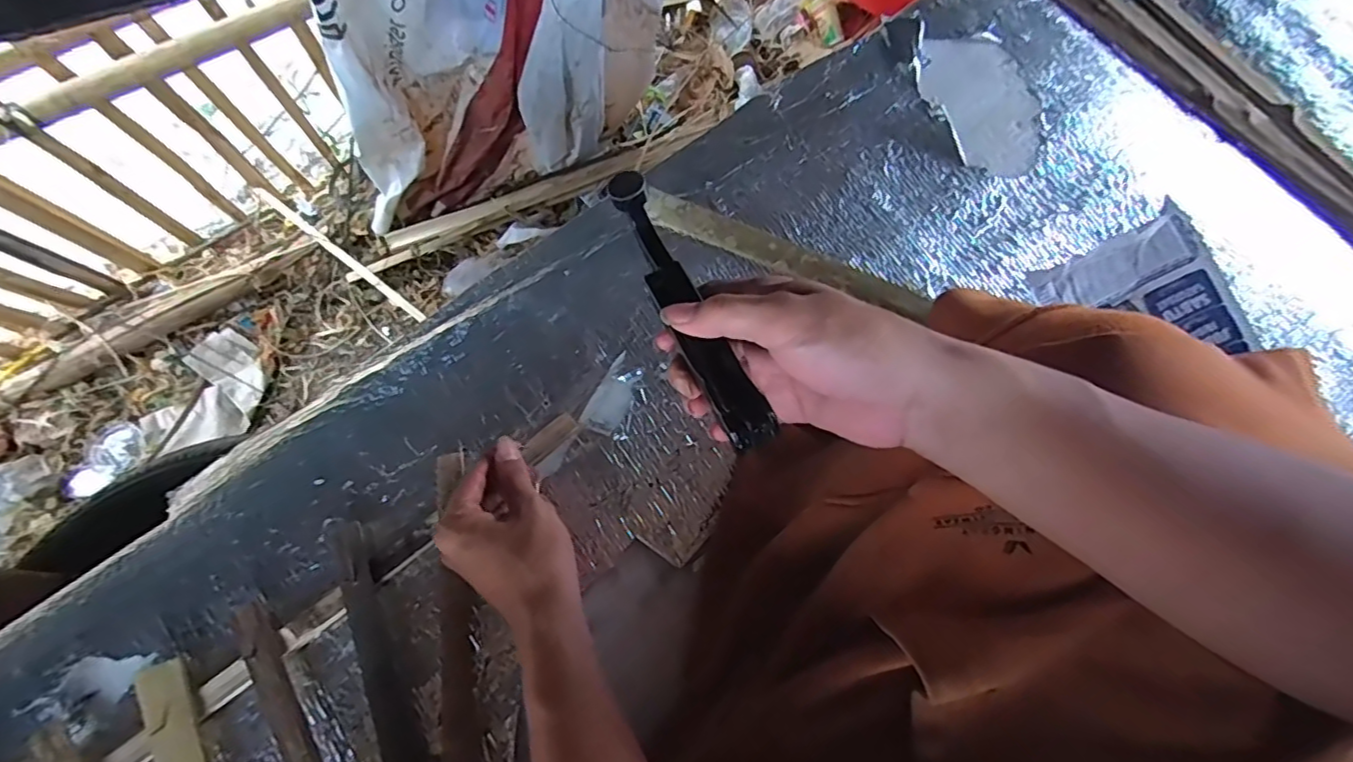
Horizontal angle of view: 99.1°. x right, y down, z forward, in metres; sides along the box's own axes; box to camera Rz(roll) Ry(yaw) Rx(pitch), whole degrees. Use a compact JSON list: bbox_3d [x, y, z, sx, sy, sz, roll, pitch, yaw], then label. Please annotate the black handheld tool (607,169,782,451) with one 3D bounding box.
[{"bbox_3d":[0.004,-0.039,0.283,0.021,0.030,0.155,-25,63,-5],"label":"black handheld tool"}]

